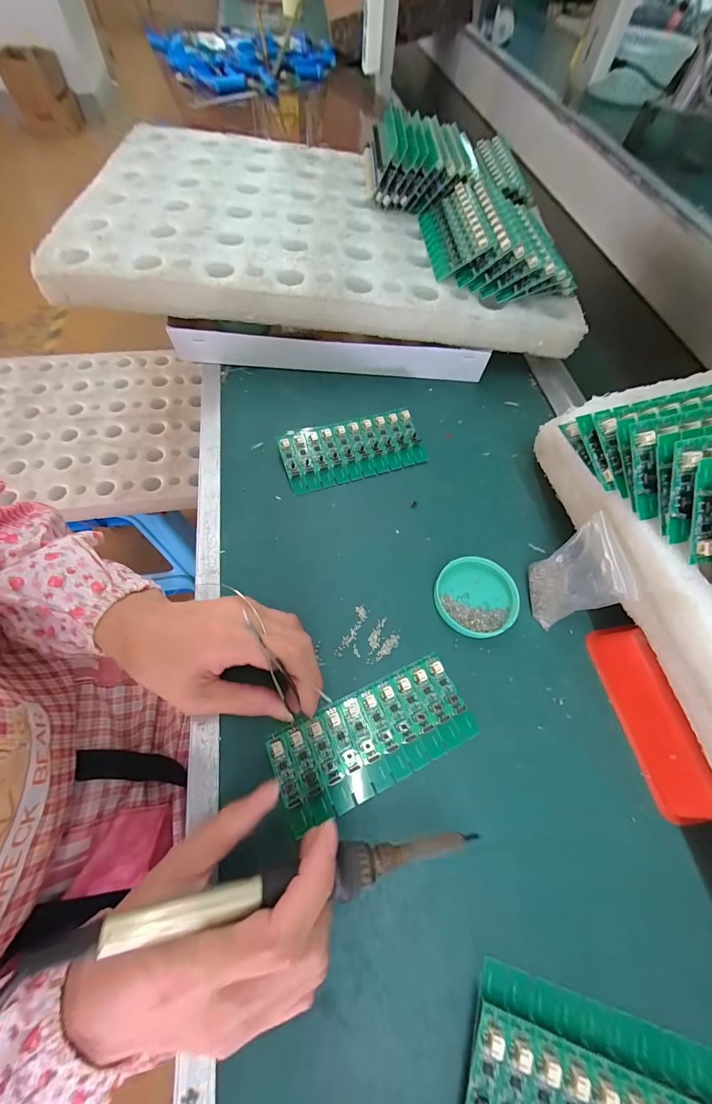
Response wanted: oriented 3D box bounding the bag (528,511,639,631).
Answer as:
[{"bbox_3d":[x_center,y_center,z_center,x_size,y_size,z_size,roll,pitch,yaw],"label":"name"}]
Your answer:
[{"bbox_3d":[0.167,0.018,0.280,0.020,0.080,0.063,14,59,-15],"label":"bag"}]

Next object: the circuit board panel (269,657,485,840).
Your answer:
[{"bbox_3d":[0.012,0.128,0.255,0.135,0.007,0.062,-21,65,-14],"label":"circuit board panel"}]

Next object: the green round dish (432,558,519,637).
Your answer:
[{"bbox_3d":[0.099,0.037,0.301,0.065,0.015,0.064,1,62,-2],"label":"green round dish"}]

